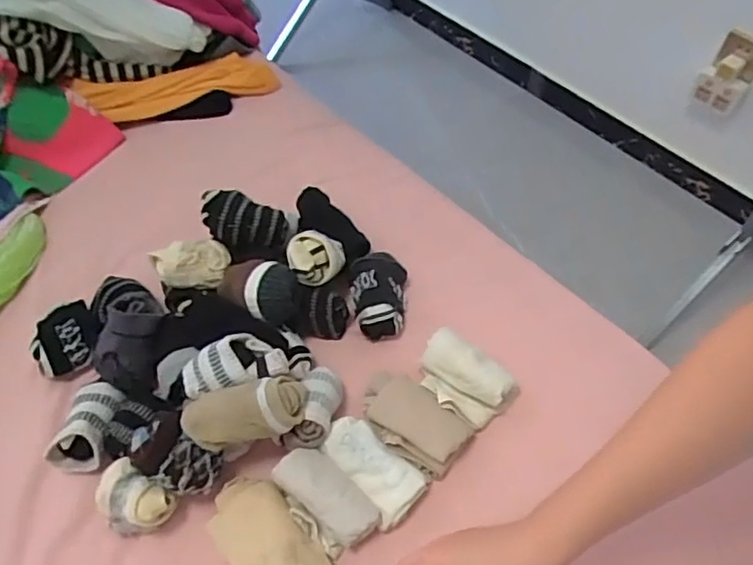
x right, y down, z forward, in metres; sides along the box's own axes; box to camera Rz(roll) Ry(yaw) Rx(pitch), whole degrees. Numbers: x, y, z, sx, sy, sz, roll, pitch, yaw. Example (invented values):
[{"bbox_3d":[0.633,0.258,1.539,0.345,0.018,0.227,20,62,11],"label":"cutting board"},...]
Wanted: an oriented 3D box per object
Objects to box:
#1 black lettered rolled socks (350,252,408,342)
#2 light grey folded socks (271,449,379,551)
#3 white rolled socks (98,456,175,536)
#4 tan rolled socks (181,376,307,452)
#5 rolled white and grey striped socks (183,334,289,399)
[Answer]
[{"bbox_3d":[0.004,0.012,0.651,0.062,0.056,0.090,-3,56,0],"label":"black lettered rolled socks"},{"bbox_3d":[-0.044,0.191,0.529,0.098,0.042,0.055,32,64,21],"label":"light grey folded socks"},{"bbox_3d":[-0.221,0.202,0.536,0.071,0.065,0.054,28,61,16],"label":"white rolled socks"},{"bbox_3d":[-0.117,0.115,0.526,0.108,0.039,0.050,-12,57,-5],"label":"tan rolled socks"},{"bbox_3d":[-0.131,0.073,0.542,0.093,0.031,0.047,-10,57,-4],"label":"rolled white and grey striped socks"}]

